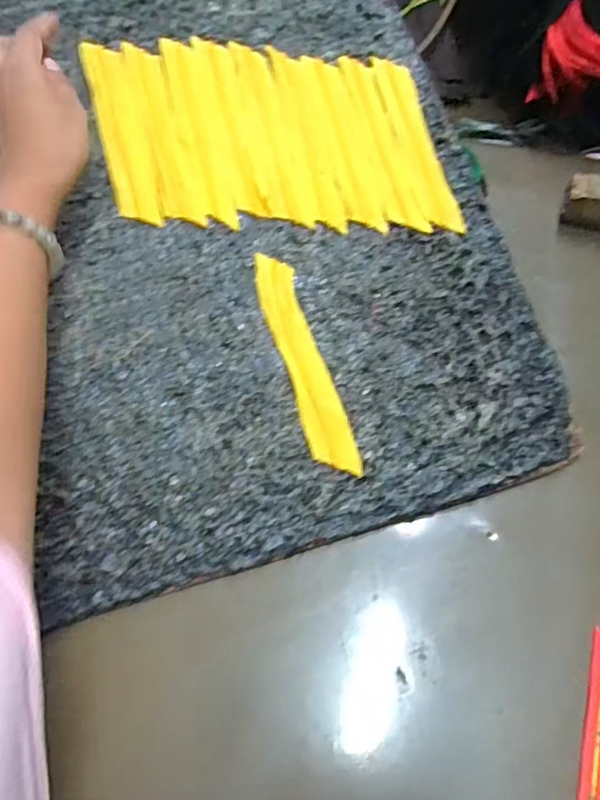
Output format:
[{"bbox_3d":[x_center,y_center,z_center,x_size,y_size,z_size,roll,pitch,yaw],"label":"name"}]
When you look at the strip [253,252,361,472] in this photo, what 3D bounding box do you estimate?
[{"bbox_3d":[0.002,-0.028,0.409,0.032,0.004,0.172,-18,76,-10],"label":"strip"}]

